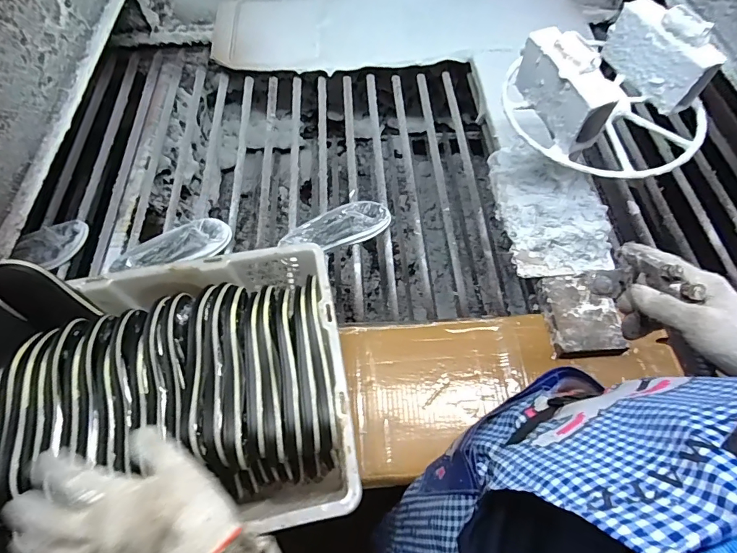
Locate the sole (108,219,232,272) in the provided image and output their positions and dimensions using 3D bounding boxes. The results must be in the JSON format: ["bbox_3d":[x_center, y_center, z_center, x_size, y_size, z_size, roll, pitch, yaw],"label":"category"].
[{"bbox_3d":[-0.385,-0.057,0.842,0.222,0.021,0.093,-18,62,-10],"label":"sole"}]

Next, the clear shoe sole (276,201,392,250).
[{"bbox_3d":[-0.066,-0.099,0.872,0.218,0.027,0.090,-17,62,-9],"label":"clear shoe sole"}]

